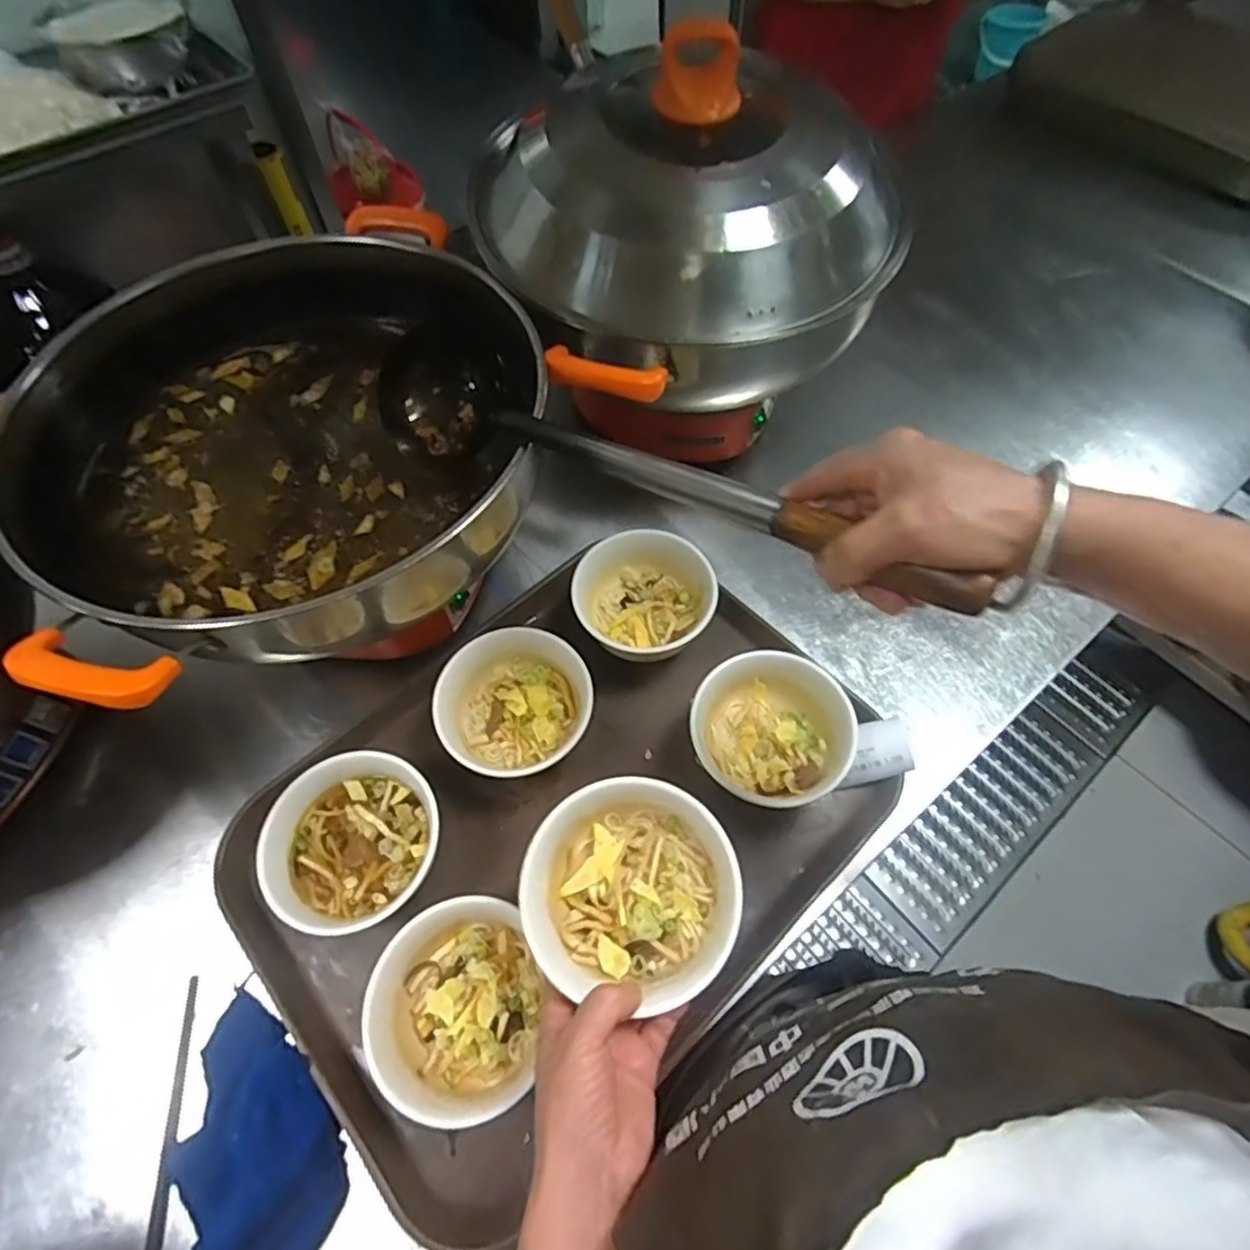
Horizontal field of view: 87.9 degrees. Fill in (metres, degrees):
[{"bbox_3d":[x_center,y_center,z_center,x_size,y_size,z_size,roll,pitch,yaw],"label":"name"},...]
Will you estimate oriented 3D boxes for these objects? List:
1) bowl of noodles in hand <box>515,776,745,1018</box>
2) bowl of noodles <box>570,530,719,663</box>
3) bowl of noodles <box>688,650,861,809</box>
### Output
[{"bbox_3d":[0.002,0.164,0.402,0.123,0.056,0.129,-35,66,-18],"label":"bowl of noodles in hand"},{"bbox_3d":[0.015,-0.021,0.607,0.130,0.083,0.119,39,68,20],"label":"bowl of noodles"},{"bbox_3d":[0.118,0.096,0.545,0.130,0.084,0.118,34,66,18],"label":"bowl of noodles"}]

